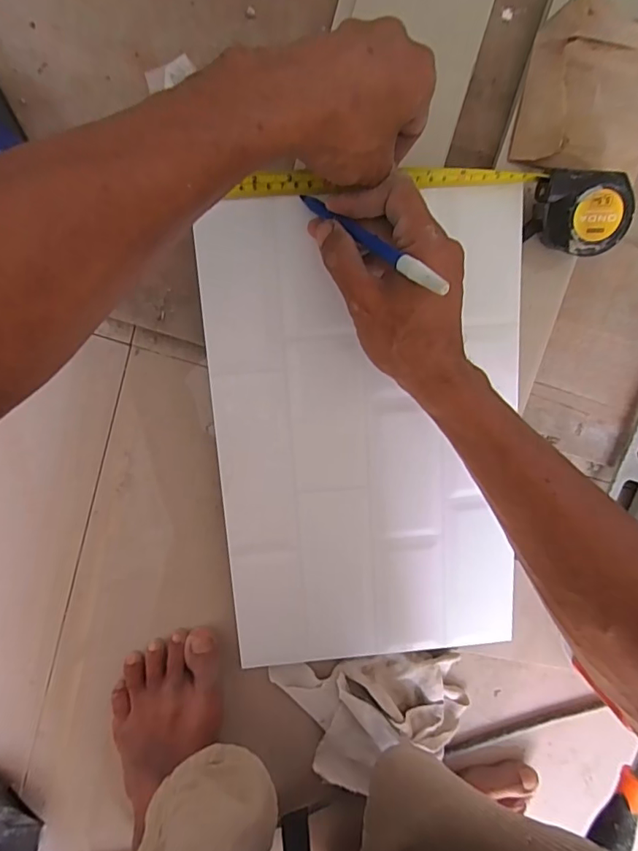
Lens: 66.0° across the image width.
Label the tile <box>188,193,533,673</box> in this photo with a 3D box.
[{"bbox_3d":[0.041,0.017,0.408,0.246,0.011,0.382,-4,102,-3],"label":"tile"}]

